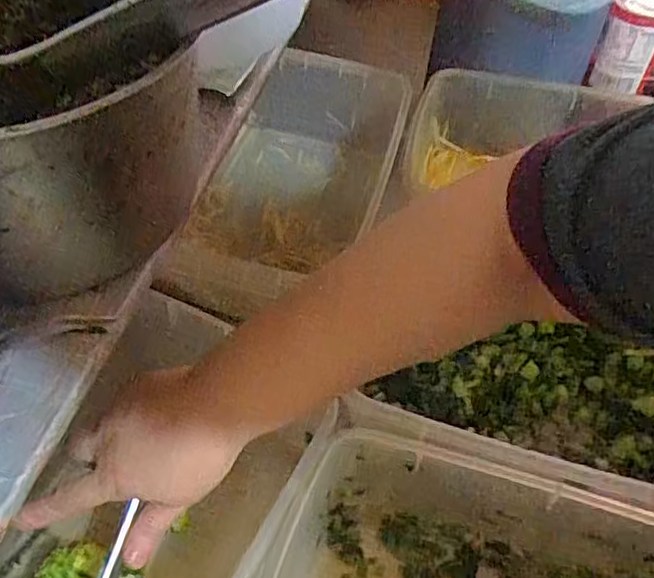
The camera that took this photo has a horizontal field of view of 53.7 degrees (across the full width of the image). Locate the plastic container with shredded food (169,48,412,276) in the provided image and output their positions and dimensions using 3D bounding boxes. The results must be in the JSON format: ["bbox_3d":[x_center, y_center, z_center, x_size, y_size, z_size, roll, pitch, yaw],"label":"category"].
[{"bbox_3d":[-0.032,-0.150,0.720,0.182,0.108,0.265,14,52,7],"label":"plastic container with shredded food"}]

